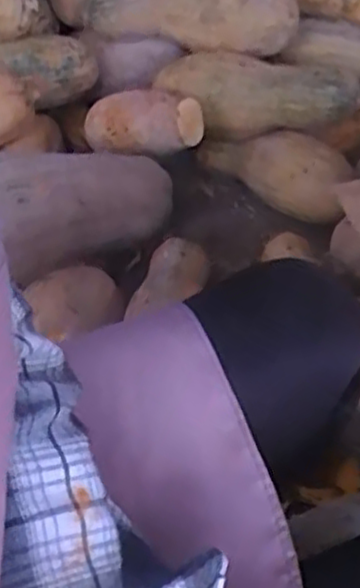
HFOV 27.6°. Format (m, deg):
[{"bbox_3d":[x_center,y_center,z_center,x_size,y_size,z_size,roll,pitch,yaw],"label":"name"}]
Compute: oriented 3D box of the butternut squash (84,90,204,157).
[{"bbox_3d":[-0.060,-0.257,1.093,0.193,0.078,0.082,11,44,37],"label":"butternut squash"}]

